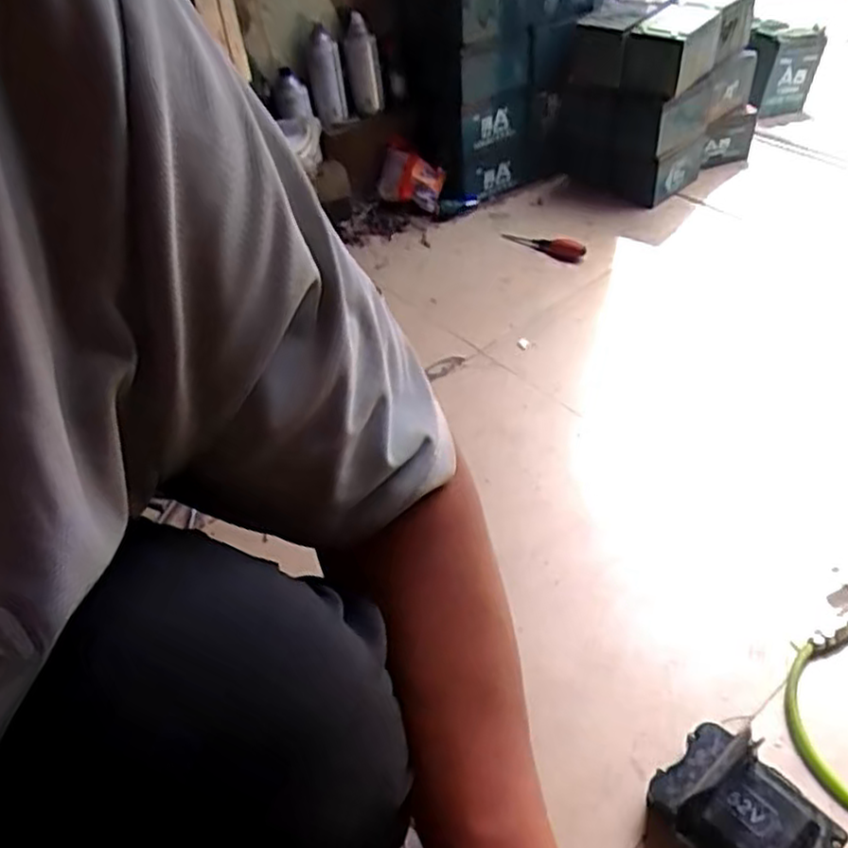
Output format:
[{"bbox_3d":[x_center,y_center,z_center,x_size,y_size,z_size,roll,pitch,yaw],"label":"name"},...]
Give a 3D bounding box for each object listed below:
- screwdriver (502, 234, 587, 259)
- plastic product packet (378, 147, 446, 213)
[{"bbox_3d":[0.210,-0.320,1.339,0.157,0.029,0.026,19,50,24],"label":"screwdriver"},{"bbox_3d":[-0.022,-0.468,1.450,0.124,0.096,0.046,20,16,11],"label":"plastic product packet"}]

